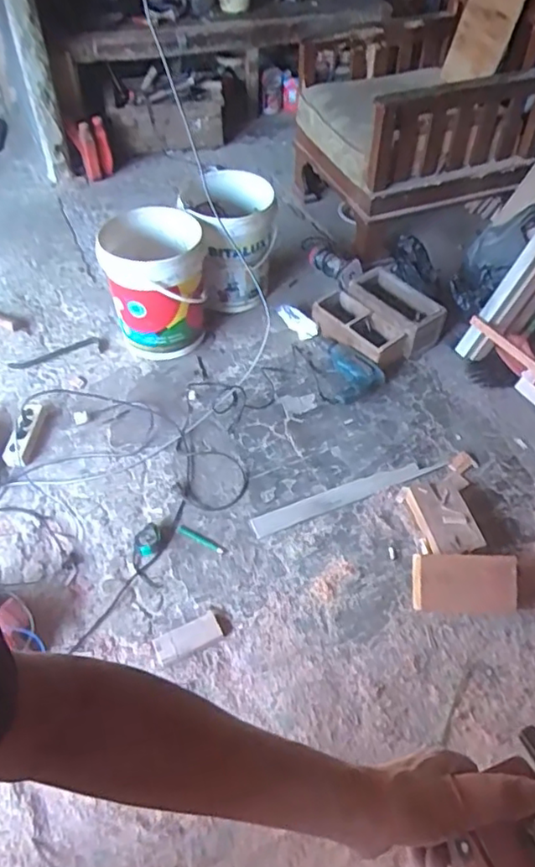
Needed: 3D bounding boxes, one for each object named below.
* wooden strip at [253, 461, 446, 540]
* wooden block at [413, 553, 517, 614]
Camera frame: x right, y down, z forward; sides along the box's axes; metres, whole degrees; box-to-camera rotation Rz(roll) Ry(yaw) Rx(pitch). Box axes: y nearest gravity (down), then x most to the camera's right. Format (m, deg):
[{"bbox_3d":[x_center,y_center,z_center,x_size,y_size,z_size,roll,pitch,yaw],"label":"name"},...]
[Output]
[{"bbox_3d":[0.218,0.160,1.624,0.552,0.016,0.061,-19,53,-16],"label":"wooden strip"},{"bbox_3d":[0.444,0.340,1.373,0.223,0.035,0.129,0,93,7],"label":"wooden block"}]

